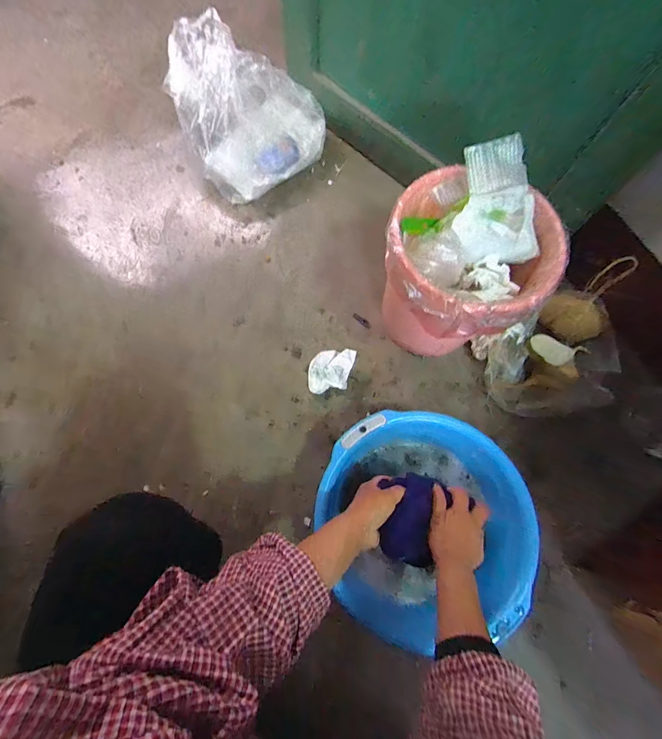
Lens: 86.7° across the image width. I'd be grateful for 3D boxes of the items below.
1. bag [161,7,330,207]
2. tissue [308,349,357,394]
[{"bbox_3d":[-0.189,-0.587,0.782,0.295,0.183,0.322,-28,76,-11],"label":"bag"},{"bbox_3d":[-0.001,0.003,0.692,0.082,0.047,0.088,11,74,2],"label":"tissue"}]

